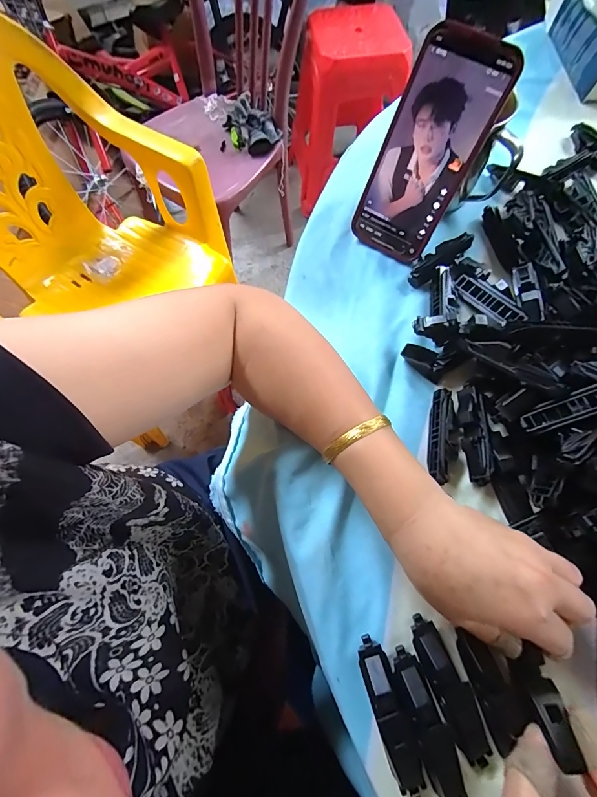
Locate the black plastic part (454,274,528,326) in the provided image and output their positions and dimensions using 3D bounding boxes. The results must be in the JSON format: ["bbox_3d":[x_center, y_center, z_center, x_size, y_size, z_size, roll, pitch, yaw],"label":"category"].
[{"bbox_3d":[0.169,-0.087,0.324,0.017,0.011,0.070,-30,56,-10],"label":"black plastic part"}]

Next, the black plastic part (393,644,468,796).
[{"bbox_3d":[0.080,0.200,0.220,0.020,0.016,0.080,-20,71,-7],"label":"black plastic part"}]

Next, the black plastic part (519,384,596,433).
[{"bbox_3d":[0.198,0.005,0.255,0.073,0.011,0.018,-27,68,28],"label":"black plastic part"}]

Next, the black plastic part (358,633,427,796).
[{"bbox_3d":[0.056,0.194,0.221,0.019,0.018,0.081,-15,70,-6],"label":"black plastic part"}]

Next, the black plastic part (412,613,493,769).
[{"bbox_3d":[0.096,0.183,0.230,0.021,0.012,0.080,-22,71,-8],"label":"black plastic part"}]

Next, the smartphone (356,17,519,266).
[{"bbox_3d":[0.108,-0.208,0.315,0.074,0.161,0.005,32,39,9],"label":"smartphone"}]

